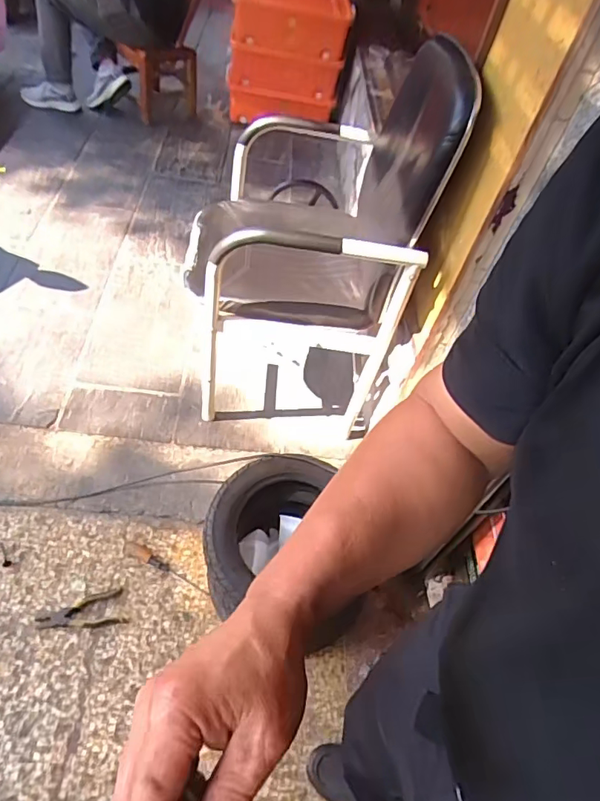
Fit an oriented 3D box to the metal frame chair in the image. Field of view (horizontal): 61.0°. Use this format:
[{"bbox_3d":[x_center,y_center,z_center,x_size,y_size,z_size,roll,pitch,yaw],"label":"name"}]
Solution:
[{"bbox_3d":[0.017,-0.365,1.288,0.566,0.848,0.522,8,51,-6],"label":"metal frame chair"}]

